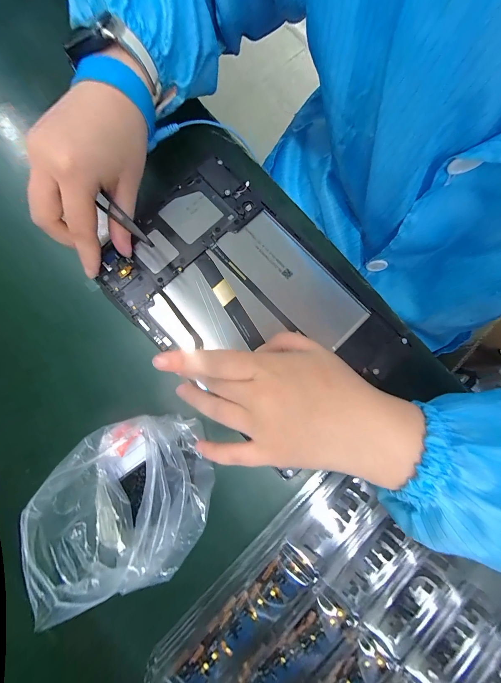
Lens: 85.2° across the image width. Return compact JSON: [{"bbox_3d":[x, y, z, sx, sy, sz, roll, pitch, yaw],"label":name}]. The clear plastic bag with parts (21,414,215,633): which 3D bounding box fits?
[{"bbox_3d":[-0.086,0.112,0.200,0.113,0.067,0.104,-15,85,-3],"label":"clear plastic bag with parts"}]

